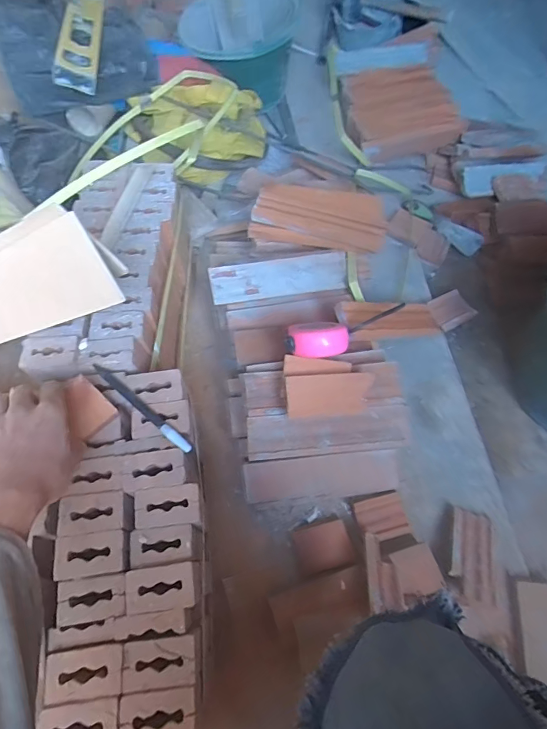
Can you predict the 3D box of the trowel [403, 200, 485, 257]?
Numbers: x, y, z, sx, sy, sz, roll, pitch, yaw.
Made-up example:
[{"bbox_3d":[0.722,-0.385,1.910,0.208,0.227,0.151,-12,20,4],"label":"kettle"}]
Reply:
[{"bbox_3d":[0.341,-0.283,0.859,0.171,0.026,0.050,42,69,17],"label":"trowel"}]

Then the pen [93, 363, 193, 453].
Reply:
[{"bbox_3d":[-0.145,0.046,0.471,0.151,0.007,0.011,39,68,16],"label":"pen"}]

